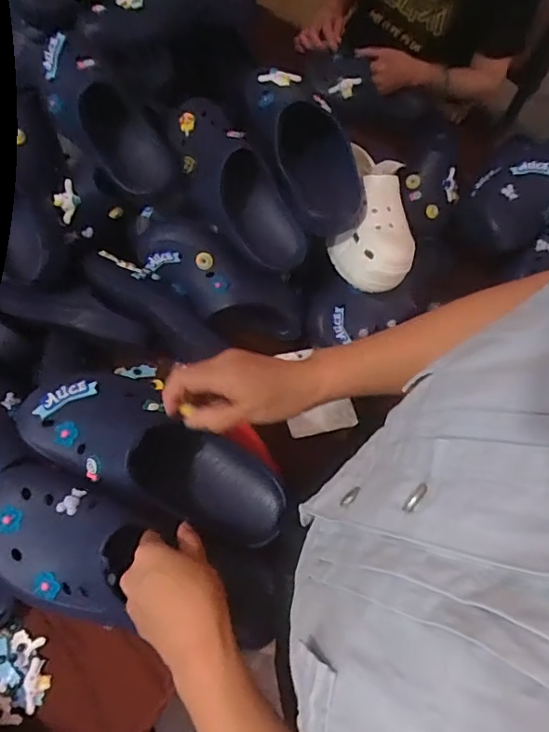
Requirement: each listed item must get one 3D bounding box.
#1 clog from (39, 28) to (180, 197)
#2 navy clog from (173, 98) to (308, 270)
[{"bbox_3d":[-0.232,-0.348,0.706,0.120,0.095,0.250,-36,89,-13],"label":"clog"},{"bbox_3d":[-0.063,-0.264,0.735,0.110,0.104,0.275,-26,73,-10],"label":"navy clog"}]

